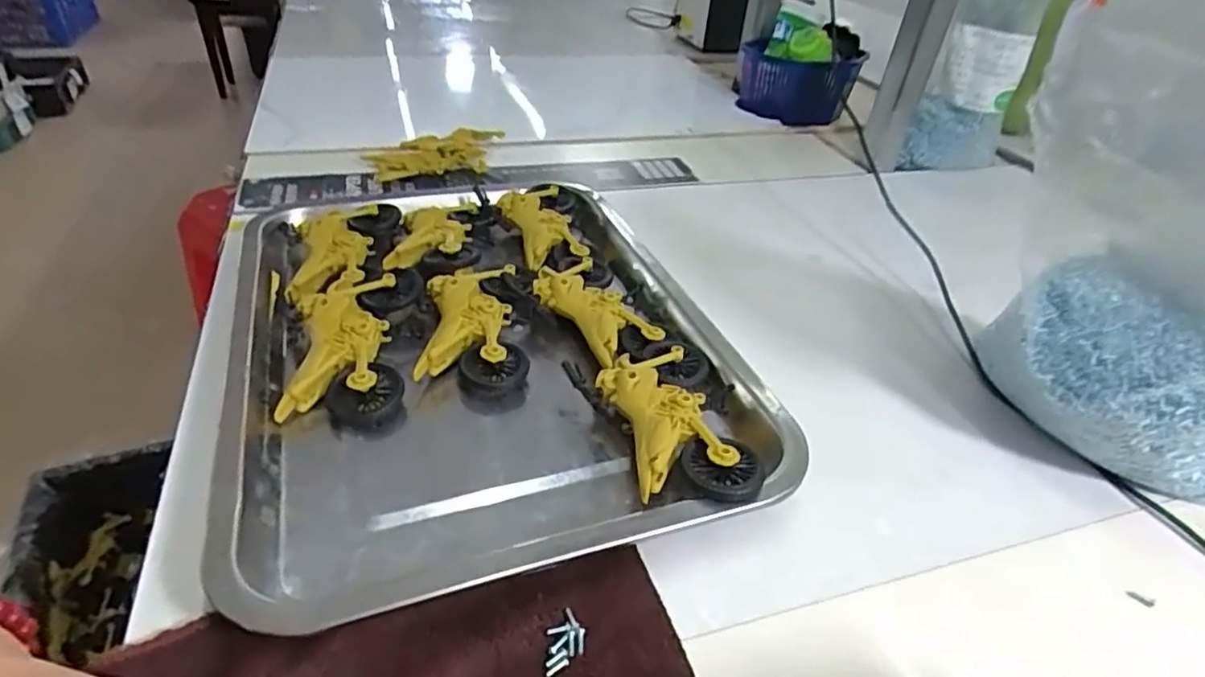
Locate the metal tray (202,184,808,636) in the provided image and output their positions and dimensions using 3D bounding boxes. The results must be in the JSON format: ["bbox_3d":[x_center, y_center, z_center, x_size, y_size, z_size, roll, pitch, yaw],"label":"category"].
[{"bbox_3d":[-0.071,-0.008,0.374,0.257,0.032,0.322,-10,40,-19],"label":"metal tray"}]

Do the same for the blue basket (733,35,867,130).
[{"bbox_3d":[0.238,-0.320,0.798,0.140,0.069,0.122,17,39,14],"label":"blue basket"}]

